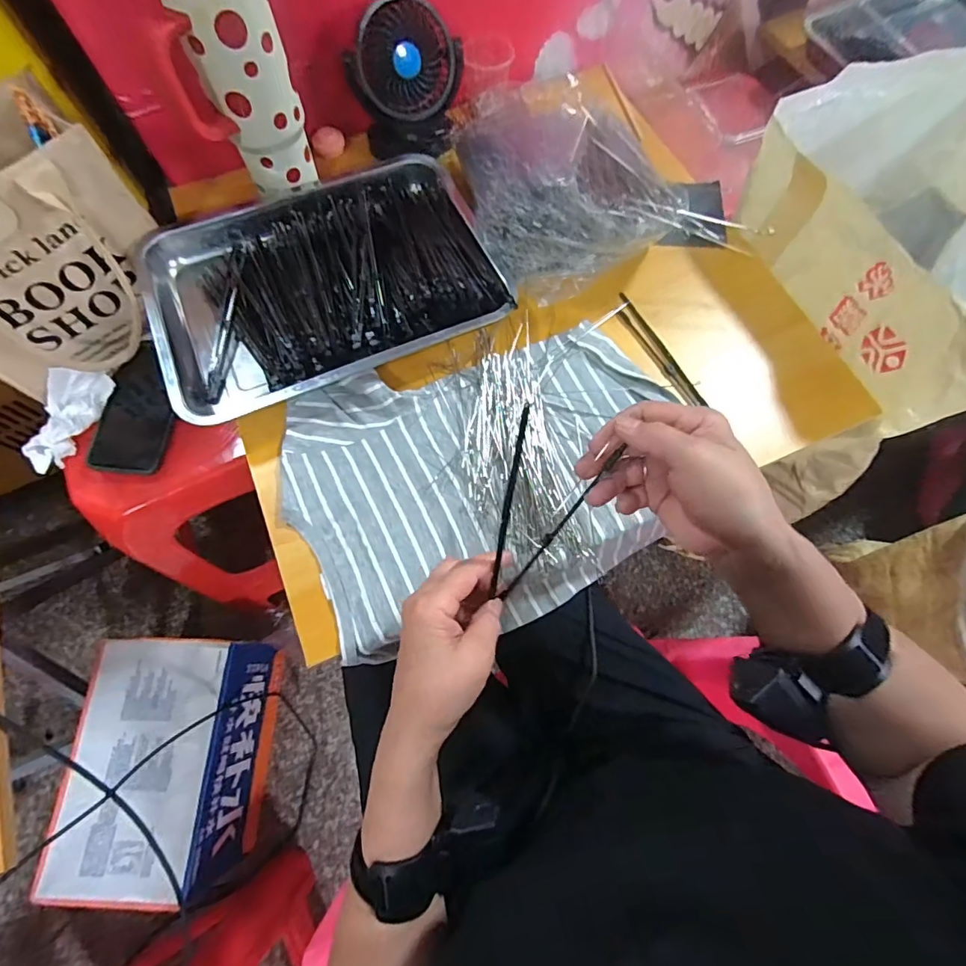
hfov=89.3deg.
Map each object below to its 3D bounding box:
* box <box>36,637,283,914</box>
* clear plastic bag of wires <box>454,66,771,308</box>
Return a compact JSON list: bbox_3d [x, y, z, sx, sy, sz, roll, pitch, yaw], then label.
[{"bbox_3d":[-0.478,0.427,0.777,0.207,0.205,0.324,3,70,1],"label":"box"},{"bbox_3d":[0.091,-0.329,0.521,0.202,0.105,0.237,-12,71,-5],"label":"clear plastic bag of wires"}]

